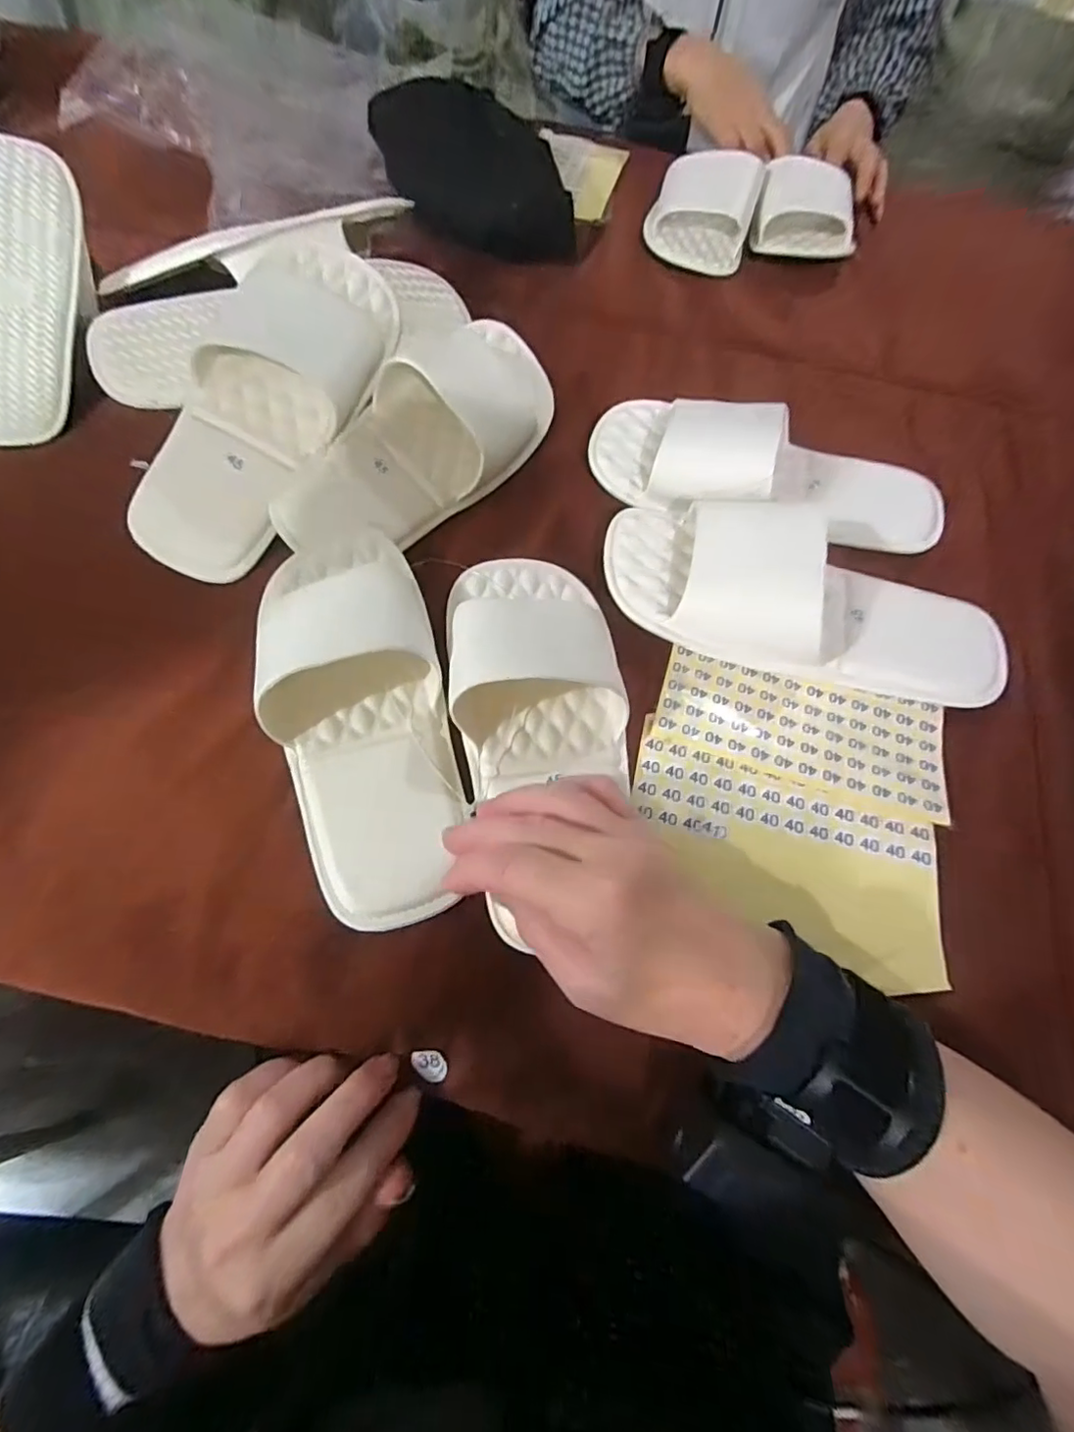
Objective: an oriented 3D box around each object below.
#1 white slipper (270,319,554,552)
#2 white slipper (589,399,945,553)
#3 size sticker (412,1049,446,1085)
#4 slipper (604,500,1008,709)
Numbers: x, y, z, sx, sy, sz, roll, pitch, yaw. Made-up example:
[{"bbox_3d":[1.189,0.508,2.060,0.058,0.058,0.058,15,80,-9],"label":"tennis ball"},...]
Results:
[{"bbox_3d":[-0.071,-0.191,0.393,0.090,0.073,0.224,33,67,12],"label":"white slipper"},{"bbox_3d":[0.167,-0.180,0.409,0.255,0.060,0.106,16,64,4],"label":"white slipper"},{"bbox_3d":[-0.049,0.161,0.267,0.018,0.004,0.011,33,64,14],"label":"size sticker"},{"bbox_3d":[0.172,-0.082,0.361,0.258,0.053,0.113,13,64,2],"label":"slipper"}]

